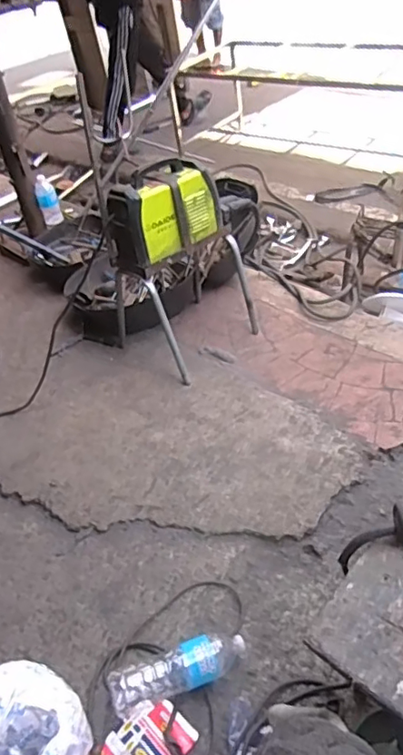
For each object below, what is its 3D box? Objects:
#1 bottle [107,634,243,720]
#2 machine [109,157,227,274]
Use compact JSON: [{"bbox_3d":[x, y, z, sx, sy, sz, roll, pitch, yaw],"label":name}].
[{"bbox_3d":[-0.040,0.539,1.017,0.259,0.090,0.070,-21,43,-12],"label":"bottle"},{"bbox_3d":[-0.092,-0.440,1.483,0.306,0.220,0.128,-36,47,-26],"label":"machine"}]

